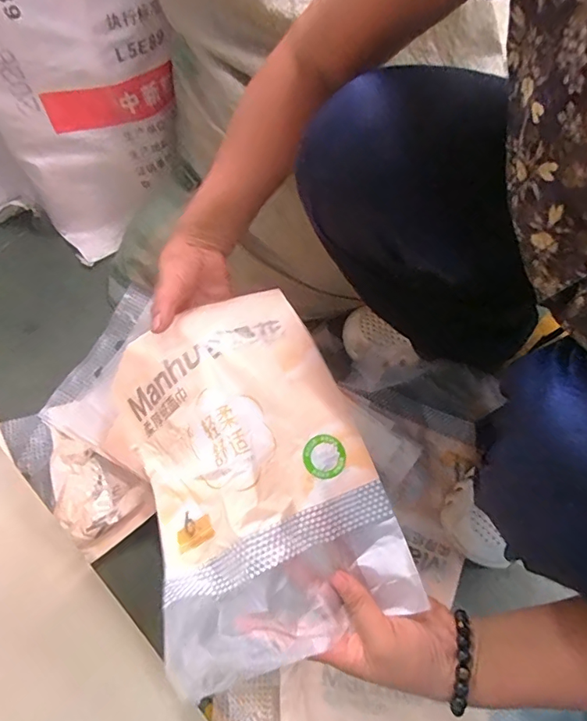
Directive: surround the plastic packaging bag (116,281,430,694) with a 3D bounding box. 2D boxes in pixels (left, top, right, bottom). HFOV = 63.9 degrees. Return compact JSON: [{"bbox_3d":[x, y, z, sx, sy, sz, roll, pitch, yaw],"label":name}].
[{"bbox_3d":[-0.044,0.092,0.428,0.197,0.075,0.306,-20,67,-10],"label":"plastic packaging bag"}]

